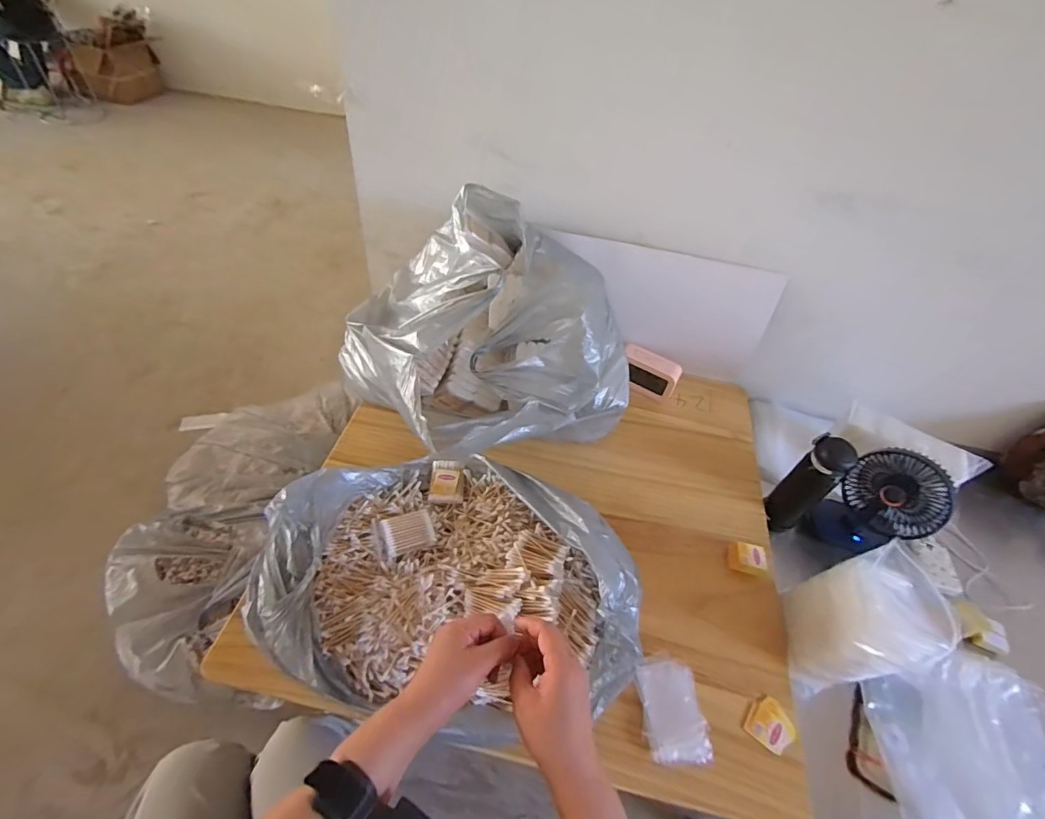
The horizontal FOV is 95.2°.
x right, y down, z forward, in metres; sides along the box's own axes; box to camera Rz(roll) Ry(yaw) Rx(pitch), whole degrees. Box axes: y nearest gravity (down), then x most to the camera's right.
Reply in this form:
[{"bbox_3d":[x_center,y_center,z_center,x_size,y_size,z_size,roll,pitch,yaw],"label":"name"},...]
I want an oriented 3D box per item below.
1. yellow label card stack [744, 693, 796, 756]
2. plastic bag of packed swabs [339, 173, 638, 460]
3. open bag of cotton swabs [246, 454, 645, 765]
[{"bbox_3d":[0.329,0.416,0.630,0.063,0.013,0.054,-33,59,-31],"label":"yellow label card stack"},{"bbox_3d":[-0.071,-0.136,0.830,0.399,0.282,0.448,-25,55,-27],"label":"plastic bag of packed swabs"},{"bbox_3d":[-0.093,0.216,0.637,0.483,0.131,0.365,27,50,17],"label":"open bag of cotton swabs"}]

